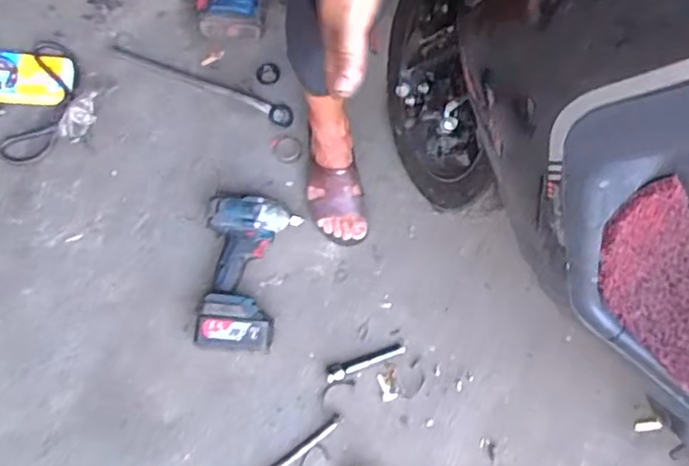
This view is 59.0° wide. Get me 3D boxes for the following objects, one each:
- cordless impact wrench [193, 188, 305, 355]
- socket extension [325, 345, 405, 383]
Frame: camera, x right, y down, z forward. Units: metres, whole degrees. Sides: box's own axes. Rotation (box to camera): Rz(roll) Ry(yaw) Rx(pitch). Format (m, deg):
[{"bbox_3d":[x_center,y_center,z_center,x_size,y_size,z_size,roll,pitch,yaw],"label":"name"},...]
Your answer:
[{"bbox_3d":[-0.153,0.059,0.936,0.138,0.065,0.245,6,72,2],"label":"cordless impact wrench"},{"bbox_3d":[0.033,0.198,0.930,0.124,0.017,0.025,-16,77,-3],"label":"socket extension"}]

